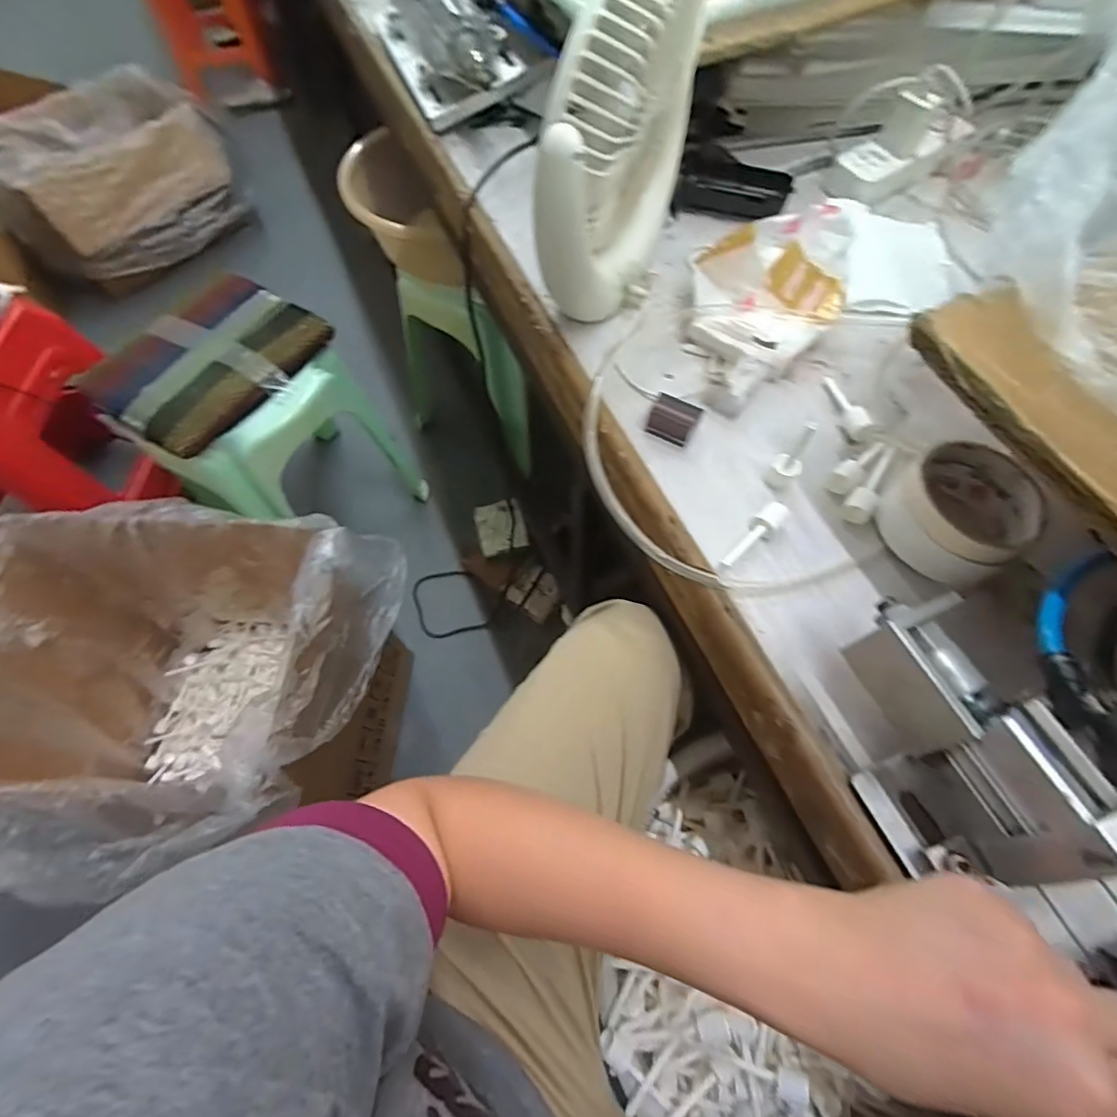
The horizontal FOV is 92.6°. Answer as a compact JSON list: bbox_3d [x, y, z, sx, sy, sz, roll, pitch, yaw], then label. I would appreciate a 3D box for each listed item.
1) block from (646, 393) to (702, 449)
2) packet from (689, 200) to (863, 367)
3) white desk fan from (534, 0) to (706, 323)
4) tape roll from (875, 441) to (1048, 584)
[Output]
[{"bbox_3d":[0.090,-0.108,0.417,0.036,0.025,0.022,19,66,9],"label":"block"},{"bbox_3d":[0.175,-0.233,0.445,0.123,0.059,0.136,25,68,12],"label":"packet"},{"bbox_3d":[0.043,-0.308,0.406,0.079,0.205,0.190,16,66,8],"label":"white desk fan"},{"bbox_3d":[0.274,-0.029,0.360,0.087,0.050,0.080,0,65,1],"label":"tape roll"}]

